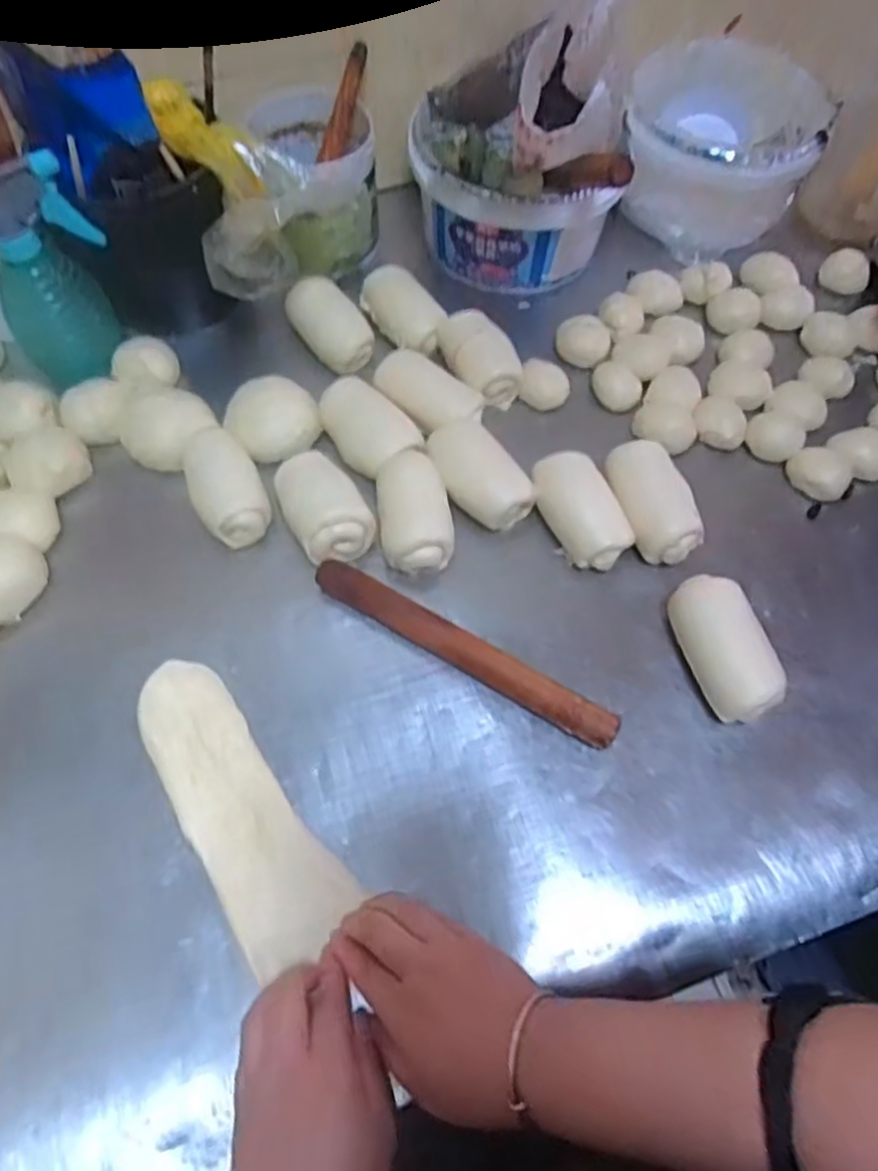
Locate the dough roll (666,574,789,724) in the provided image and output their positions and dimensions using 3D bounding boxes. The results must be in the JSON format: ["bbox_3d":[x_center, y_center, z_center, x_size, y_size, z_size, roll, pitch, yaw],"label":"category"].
[{"bbox_3d":[0.208,0.045,0.531,0.048,0.038,0.108,-14,65,-9],"label":"dough roll"}]

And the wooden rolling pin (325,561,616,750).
[{"bbox_3d":[0.015,0.046,0.525,0.239,0.022,0.021,29,66,16],"label":"wooden rolling pin"}]

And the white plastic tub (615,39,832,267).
[{"bbox_3d":[0.287,-0.454,0.750,0.187,0.096,0.212,19,65,7],"label":"white plastic tub"}]

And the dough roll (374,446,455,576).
[{"bbox_3d":[-0.020,-0.058,0.575,0.055,0.035,0.098,-7,64,-6],"label":"dough roll"}]

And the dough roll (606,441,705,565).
[{"bbox_3d":[0.174,-0.070,0.592,0.052,0.035,0.105,-17,66,-11],"label":"dough roll"}]

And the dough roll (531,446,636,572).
[{"bbox_3d":[0.115,-0.060,0.589,0.053,0.039,0.103,-24,67,-13],"label":"dough roll"}]

